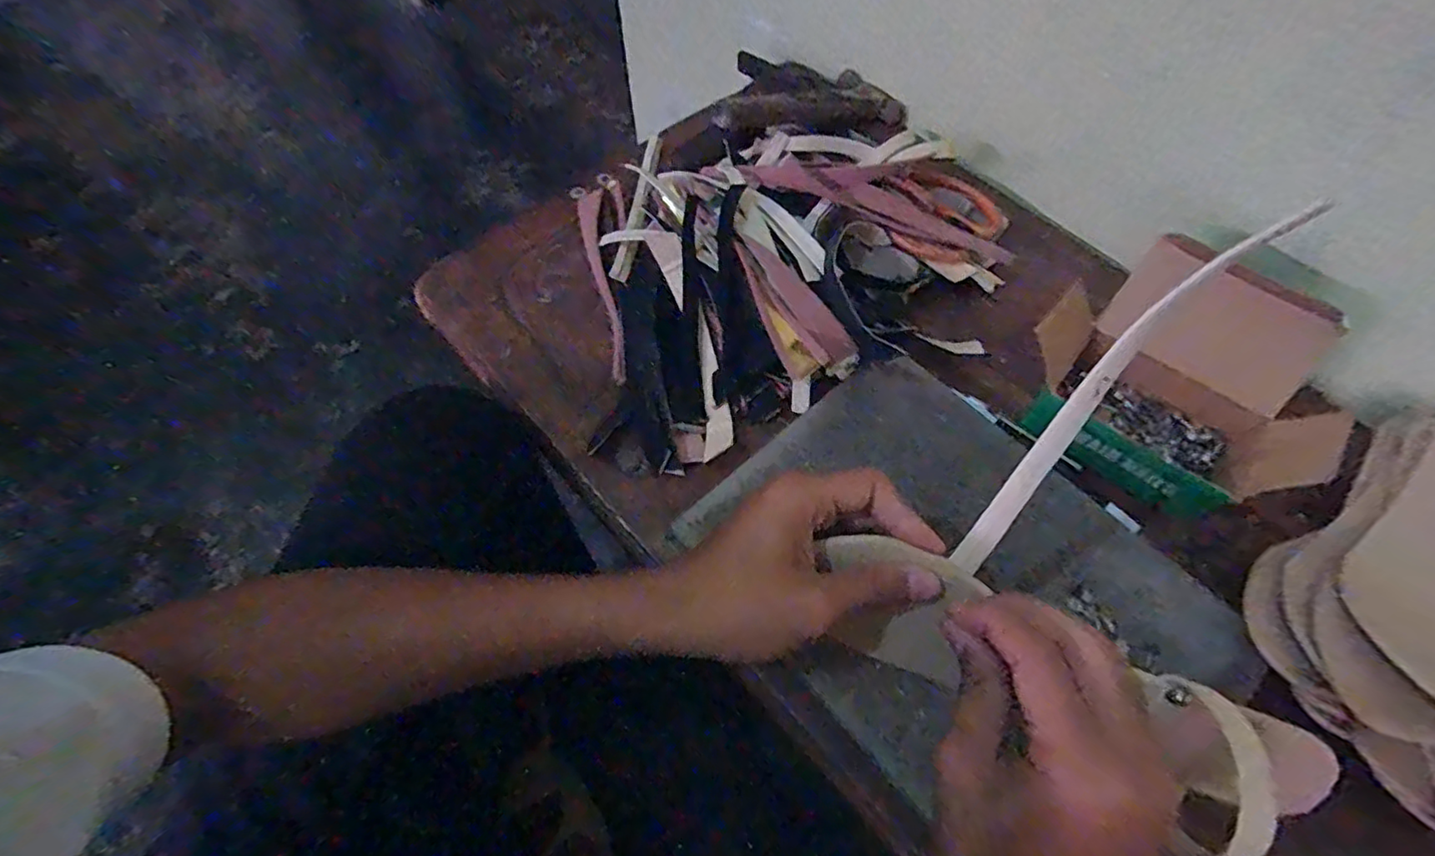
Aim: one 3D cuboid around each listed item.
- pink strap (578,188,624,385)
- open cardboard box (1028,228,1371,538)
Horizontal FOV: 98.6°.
[{"bbox_3d":[-0.092,-0.116,0.492,0.021,0.006,0.186,-23,65,24],"label":"pink strap"},{"bbox_3d":[0.299,-0.031,0.399,0.175,0.075,0.132,39,70,17],"label":"open cardboard box"}]

